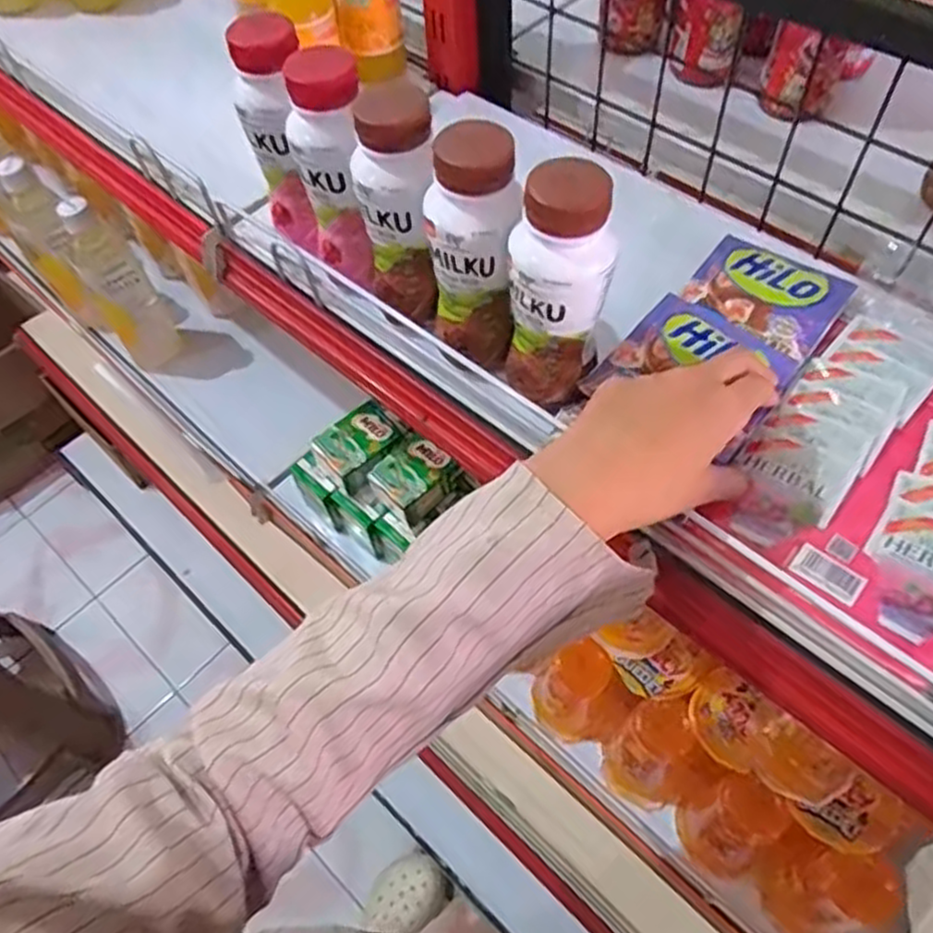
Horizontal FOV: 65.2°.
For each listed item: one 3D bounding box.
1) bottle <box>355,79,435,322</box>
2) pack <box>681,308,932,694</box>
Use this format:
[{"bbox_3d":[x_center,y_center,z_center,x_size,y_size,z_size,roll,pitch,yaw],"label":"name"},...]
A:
[{"bbox_3d":[-0.039,-0.141,0.414,0.047,0.128,0.047,-9,57,-2],"label":"bottle"},{"bbox_3d":[0.230,0.007,0.386,0.145,0.019,0.194,36,66,23],"label":"pack"}]

